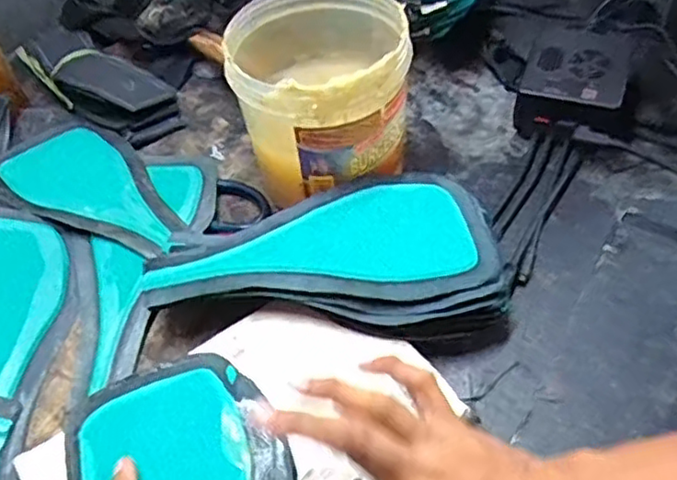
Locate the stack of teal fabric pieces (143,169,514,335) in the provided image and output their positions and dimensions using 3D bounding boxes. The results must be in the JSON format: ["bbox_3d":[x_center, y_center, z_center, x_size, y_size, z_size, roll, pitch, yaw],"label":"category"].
[{"bbox_3d":[-0.005,0.009,0.437,0.218,0.042,0.111,2,54,4],"label":"stack of teal fabric pieces"}]

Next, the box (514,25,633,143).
[{"bbox_3d":[0.185,-0.117,0.515,0.080,0.052,0.084,15,54,18],"label":"box"}]

